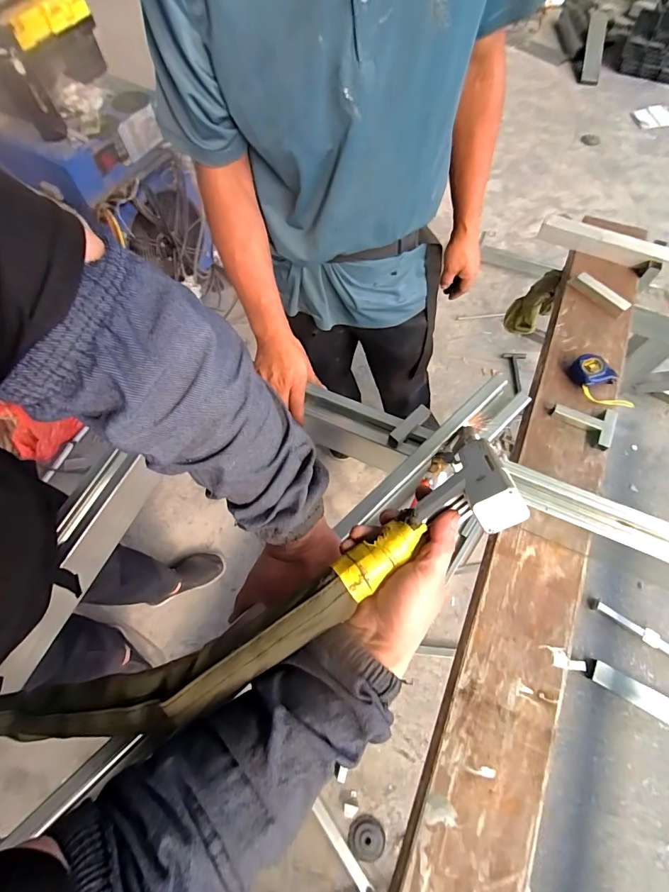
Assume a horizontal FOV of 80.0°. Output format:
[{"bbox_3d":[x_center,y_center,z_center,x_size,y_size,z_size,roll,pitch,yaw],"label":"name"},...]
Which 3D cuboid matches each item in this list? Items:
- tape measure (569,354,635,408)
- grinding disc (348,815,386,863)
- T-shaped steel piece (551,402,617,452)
[{"bbox_3d":[0.524,-0.123,0.780,0.073,0.039,0.133,-33,70,-12],"label":"tape measure"},{"bbox_3d":[0.087,1.034,1.051,0.094,0.014,0.086,-1,67,1],"label":"grinding disc"},{"bbox_3d":[0.462,-0.043,0.746,0.103,0.032,0.072,18,68,9],"label":"T-shaped steel piece"}]

